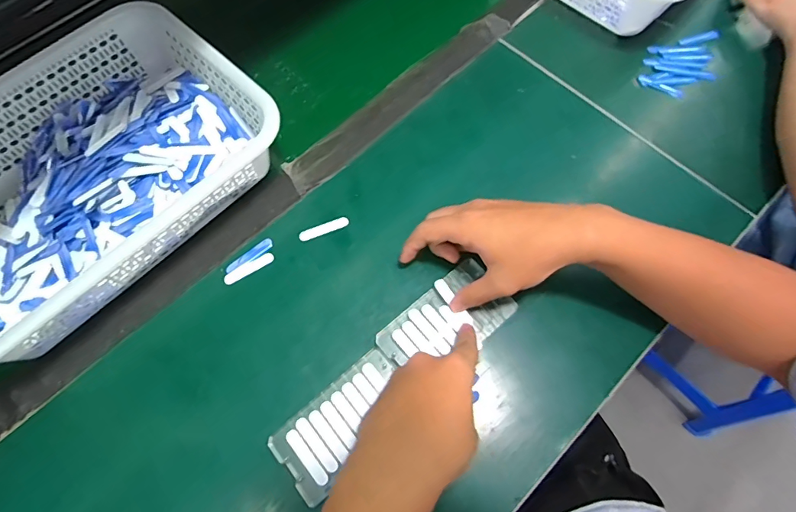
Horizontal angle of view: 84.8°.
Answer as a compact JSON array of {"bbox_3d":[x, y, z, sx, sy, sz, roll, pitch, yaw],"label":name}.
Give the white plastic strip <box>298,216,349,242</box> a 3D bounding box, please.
[{"bbox_3d":[-0.076,-0.029,0.449,0.052,0.004,0.013,-21,68,-6],"label":"white plastic strip"}]

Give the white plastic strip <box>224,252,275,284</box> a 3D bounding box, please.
[{"bbox_3d":[-0.149,0.012,0.436,0.052,0.004,0.013,-29,69,-9],"label":"white plastic strip"}]

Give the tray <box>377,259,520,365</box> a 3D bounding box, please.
[{"bbox_3d":[0.046,0.061,0.406,0.120,0.013,0.066,-40,71,-13],"label":"tray"}]

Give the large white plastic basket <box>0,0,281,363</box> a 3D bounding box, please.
[{"bbox_3d":[-0.320,-0.080,0.443,0.251,0.084,0.352,39,74,16],"label":"large white plastic basket"}]

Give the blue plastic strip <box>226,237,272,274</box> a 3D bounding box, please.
[{"bbox_3d":[-0.151,0.000,0.442,0.052,0.004,0.013,-37,71,-12],"label":"blue plastic strip"}]

